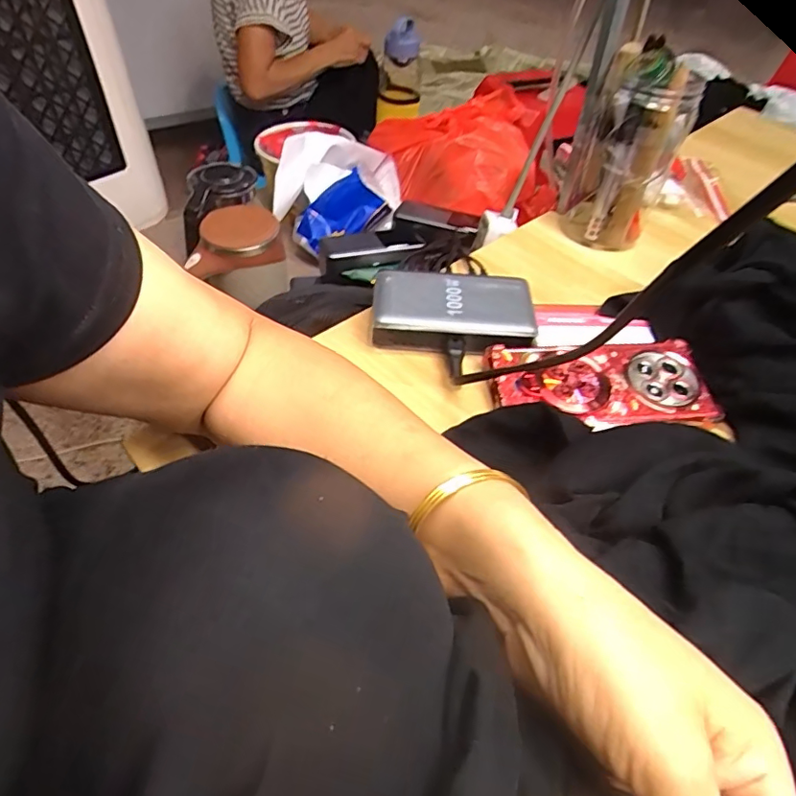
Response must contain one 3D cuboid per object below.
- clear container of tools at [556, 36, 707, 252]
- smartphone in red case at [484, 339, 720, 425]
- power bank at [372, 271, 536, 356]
[{"bbox_3d":[0.214,-0.232,0.509,0.091,0.164,0.082,20,50,12],"label":"clear container of tools"},{"bbox_3d":[0.152,-0.013,0.398,0.161,0.017,0.070,-2,49,-7],"label":"smartphone in red case"},{"bbox_3d":[0.044,-0.066,0.436,0.127,0.030,0.075,2,48,-3],"label":"power bank"}]

